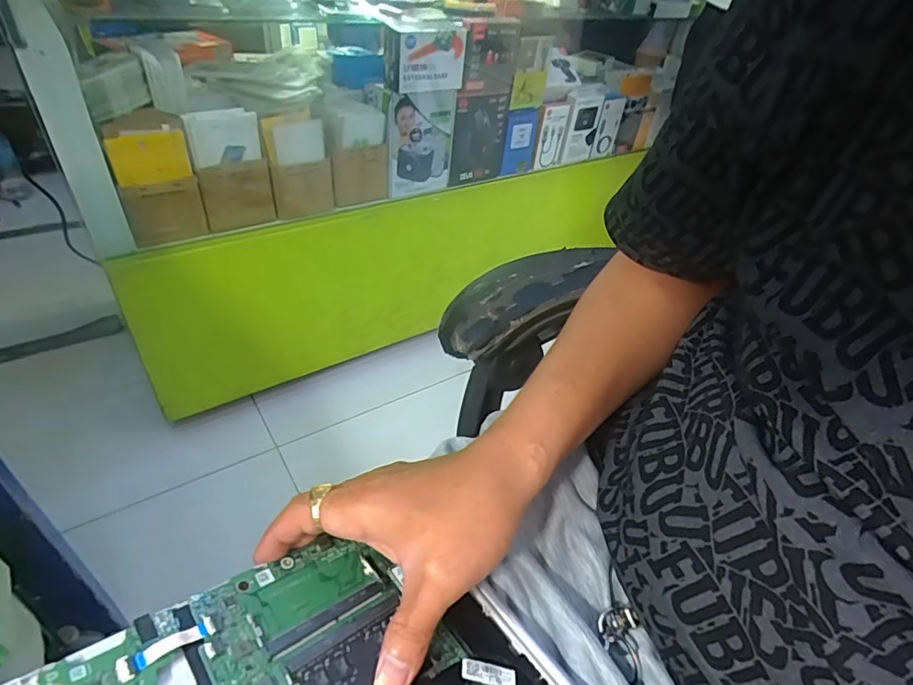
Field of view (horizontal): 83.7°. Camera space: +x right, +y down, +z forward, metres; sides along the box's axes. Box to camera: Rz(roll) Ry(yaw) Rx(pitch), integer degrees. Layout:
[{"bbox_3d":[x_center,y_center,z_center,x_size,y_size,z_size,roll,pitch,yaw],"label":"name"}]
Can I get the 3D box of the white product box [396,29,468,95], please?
[{"bbox_3d":[-0.051,-0.553,0.995,0.148,0.101,0.035,-17,47,-25],"label":"white product box"}]

